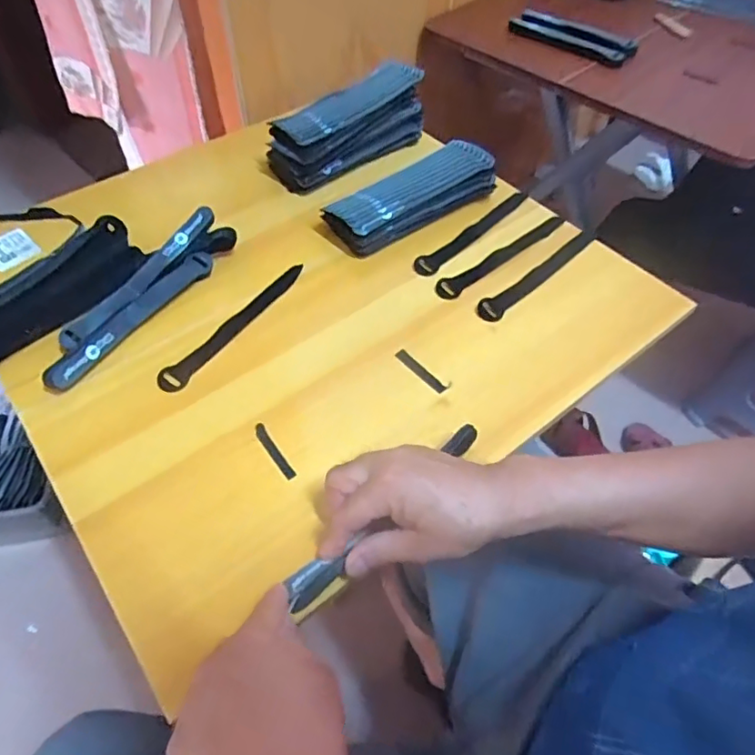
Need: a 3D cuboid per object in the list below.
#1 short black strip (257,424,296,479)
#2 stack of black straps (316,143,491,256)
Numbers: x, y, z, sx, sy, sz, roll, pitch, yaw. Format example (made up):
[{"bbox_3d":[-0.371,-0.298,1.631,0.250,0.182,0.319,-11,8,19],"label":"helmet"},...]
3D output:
[{"bbox_3d":[-0.088,0.063,0.473,0.011,0.004,0.059,-29,63,-20],"label":"short black strip"},{"bbox_3d":[0.038,-0.211,0.644,0.204,0.044,0.075,-28,58,-20],"label":"stack of black straps"}]

